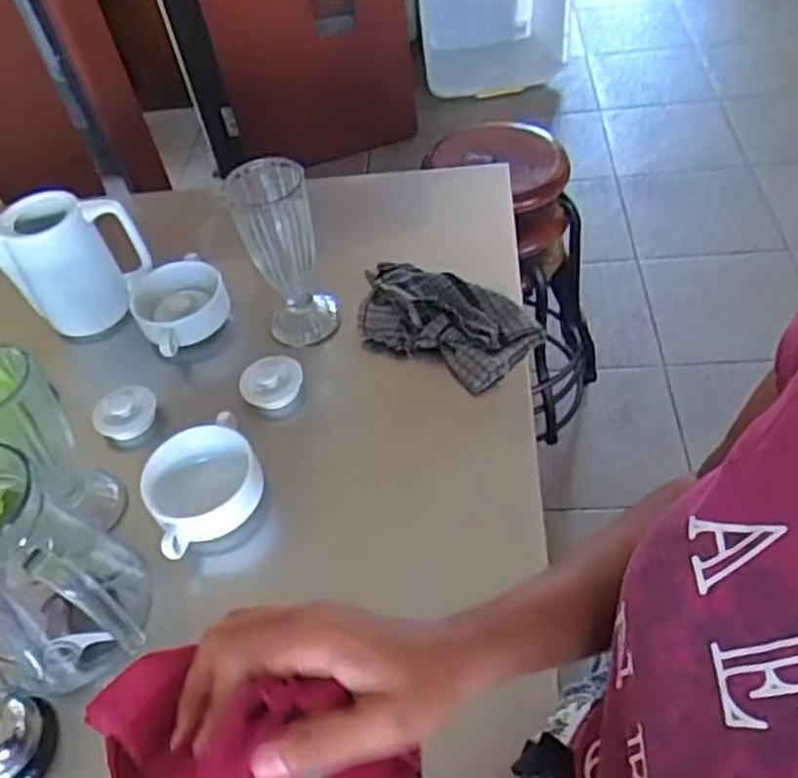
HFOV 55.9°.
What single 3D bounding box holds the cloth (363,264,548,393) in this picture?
[{"bbox_3d":[0.047,-0.084,0.833,0.206,0.044,0.123,26,56,27],"label":"cloth"}]

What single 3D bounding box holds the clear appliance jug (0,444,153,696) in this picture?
[{"bbox_3d":[-0.275,0.131,0.569,0.119,0.213,0.101,-33,53,-19],"label":"clear appliance jug"}]

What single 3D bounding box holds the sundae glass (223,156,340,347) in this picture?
[{"bbox_3d":[-0.123,-0.143,0.811,0.079,0.198,0.090,-17,49,-7],"label":"sundae glass"}]

